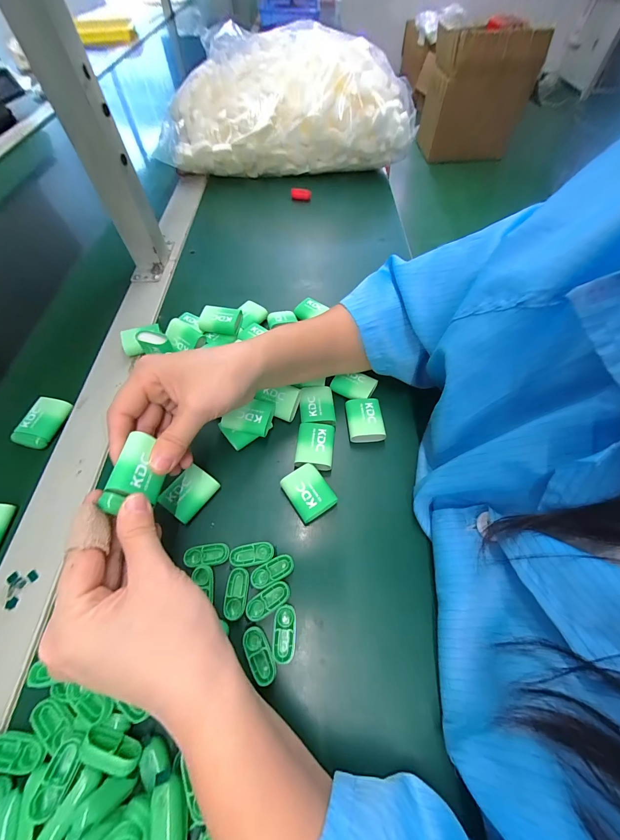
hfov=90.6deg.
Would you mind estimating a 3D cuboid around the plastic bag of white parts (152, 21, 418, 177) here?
[{"bbox_3d":[-0.046,-0.587,0.577,0.442,0.172,0.252,-5,54,1],"label":"plastic bag of white parts"}]

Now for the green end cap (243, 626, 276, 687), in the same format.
[{"bbox_3d":[-0.035,0.162,0.212,0.015,0.006,0.034,-24,56,-13],"label":"green end cap"}]

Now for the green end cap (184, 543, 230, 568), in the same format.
[{"bbox_3d":[-0.082,0.106,0.242,0.034,0.004,0.016,-10,54,-4],"label":"green end cap"}]

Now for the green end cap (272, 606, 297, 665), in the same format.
[{"bbox_3d":[-0.018,0.154,0.222,0.015,0.012,0.034,0,54,4],"label":"green end cap"}]

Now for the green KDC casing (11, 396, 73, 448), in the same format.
[{"bbox_3d":[-0.266,0.002,0.305,0.033,0.016,0.051,12,56,13],"label":"green KDC casing"}]

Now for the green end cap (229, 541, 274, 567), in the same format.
[{"bbox_3d":[-0.046,0.107,0.245,0.033,0.009,0.015,-10,54,-3],"label":"green end cap"}]

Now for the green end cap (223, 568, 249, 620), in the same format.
[{"bbox_3d":[-0.055,0.130,0.230,0.016,0.005,0.033,-1,54,3],"label":"green end cap"}]

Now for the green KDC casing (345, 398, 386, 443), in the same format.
[{"bbox_3d":[0.054,0.001,0.303,0.035,0.013,0.047,-5,54,1],"label":"green KDC casing"}]

